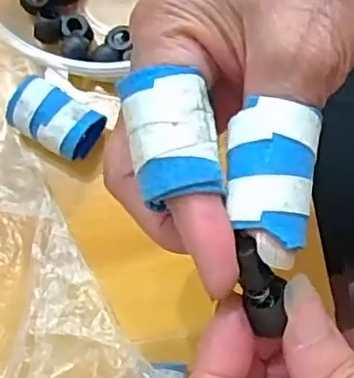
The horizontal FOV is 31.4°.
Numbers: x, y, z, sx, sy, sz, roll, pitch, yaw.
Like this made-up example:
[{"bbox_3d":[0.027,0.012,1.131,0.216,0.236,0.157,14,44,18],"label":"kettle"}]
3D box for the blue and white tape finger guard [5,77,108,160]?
[{"bbox_3d":[-0.059,-0.033,0.305,0.042,0.022,0.027,30,78,10],"label":"blue and white tape finger guard"}]

